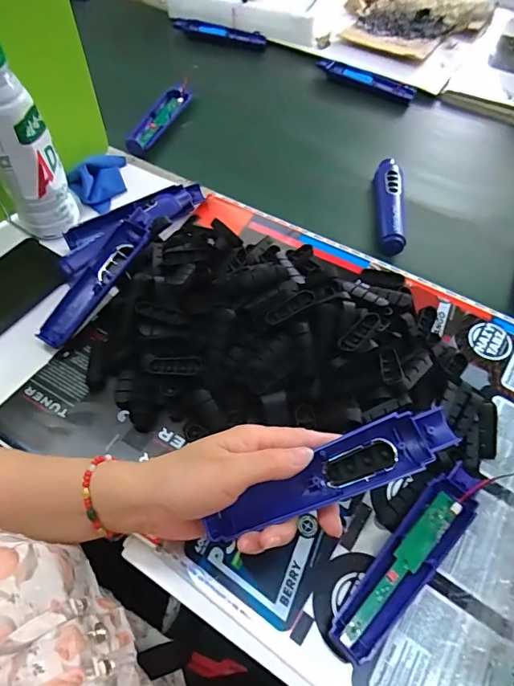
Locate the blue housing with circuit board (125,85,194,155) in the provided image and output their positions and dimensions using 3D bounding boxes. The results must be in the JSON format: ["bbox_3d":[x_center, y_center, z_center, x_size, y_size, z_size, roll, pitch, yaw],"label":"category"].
[{"bbox_3d":[-0.143,-0.331,0.665,0.027,0.026,0.152,17,58,8],"label":"blue housing with circuit board"}]

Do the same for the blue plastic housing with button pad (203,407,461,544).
[{"bbox_3d":[0.049,0.091,0.302,0.167,0.020,0.037,-24,59,-3],"label":"blue plastic housing with button pad"}]

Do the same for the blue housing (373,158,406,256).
[{"bbox_3d":[0.173,-0.182,0.590,0.033,0.042,0.162,7,57,2],"label":"blue housing"}]

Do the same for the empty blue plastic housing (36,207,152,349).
[{"bbox_3d":[-0.163,-0.068,0.470,0.041,0.025,0.167,27,72,15],"label":"empty blue plastic housing"}]

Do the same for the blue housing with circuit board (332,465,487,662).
[{"bbox_3d":[0.119,0.163,0.343,0.038,0.019,0.167,39,64,20],"label":"blue housing with circuit board"}]

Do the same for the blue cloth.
[{"bbox_3d":[-0.199,-0.208,0.567,0.073,0.041,0.086,-15,59,-11],"label":"blue cloth"}]

